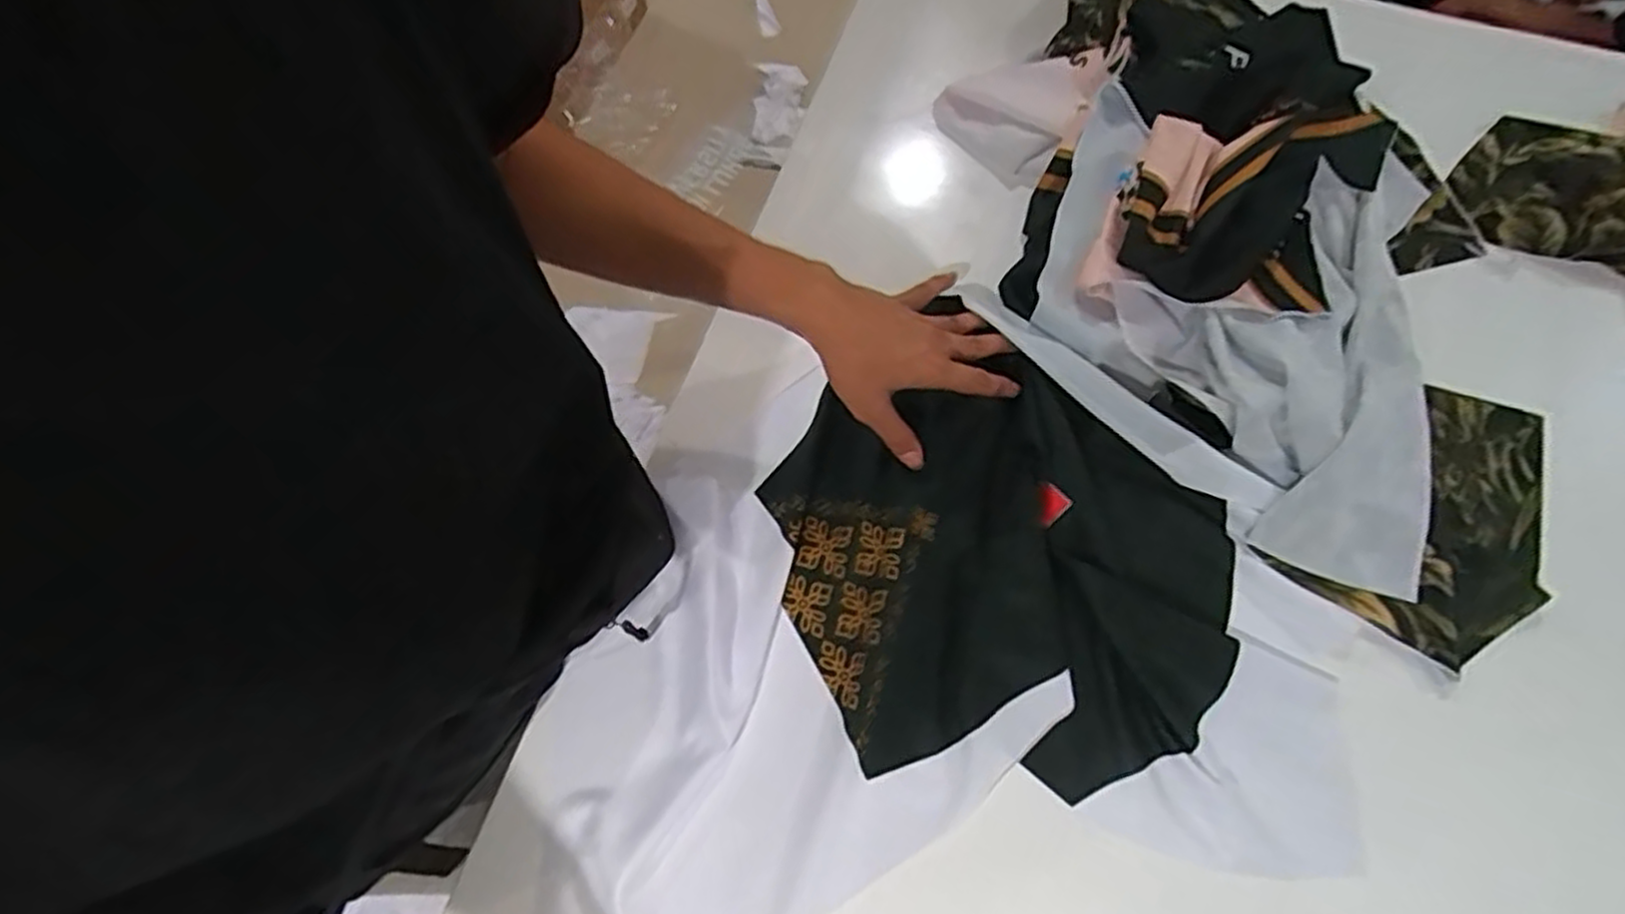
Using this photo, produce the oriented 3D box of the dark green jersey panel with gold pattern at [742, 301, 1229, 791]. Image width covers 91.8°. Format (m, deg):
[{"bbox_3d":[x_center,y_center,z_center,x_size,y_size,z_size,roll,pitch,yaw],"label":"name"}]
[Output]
[{"bbox_3d":[0.123,0.076,0.550,0.281,0.035,0.315,-43,75,-12],"label":"dark green jersey panel with gold pattern"}]

